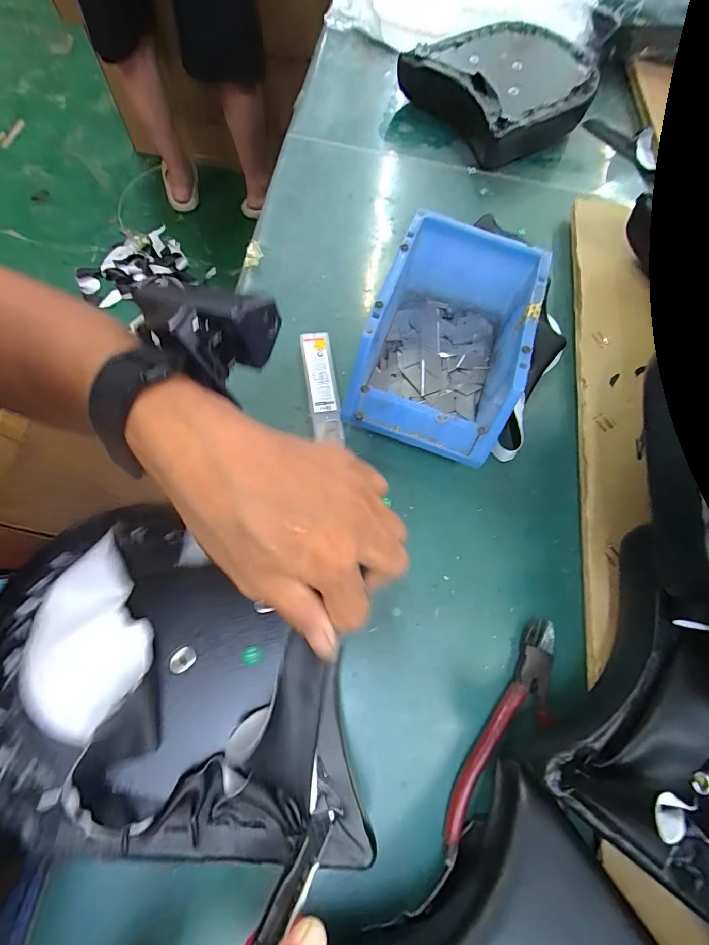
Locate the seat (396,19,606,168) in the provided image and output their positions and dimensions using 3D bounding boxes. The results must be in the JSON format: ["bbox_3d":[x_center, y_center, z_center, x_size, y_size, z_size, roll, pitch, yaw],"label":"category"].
[{"bbox_3d":[0.191,-0.471,0.466,0.212,0.044,0.168,-31,75,-12],"label":"seat"}]

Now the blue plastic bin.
[{"bbox_3d":[0.074,-0.105,0.312,0.113,0.075,0.174,20,70,2],"label":"blue plastic bin"}]

